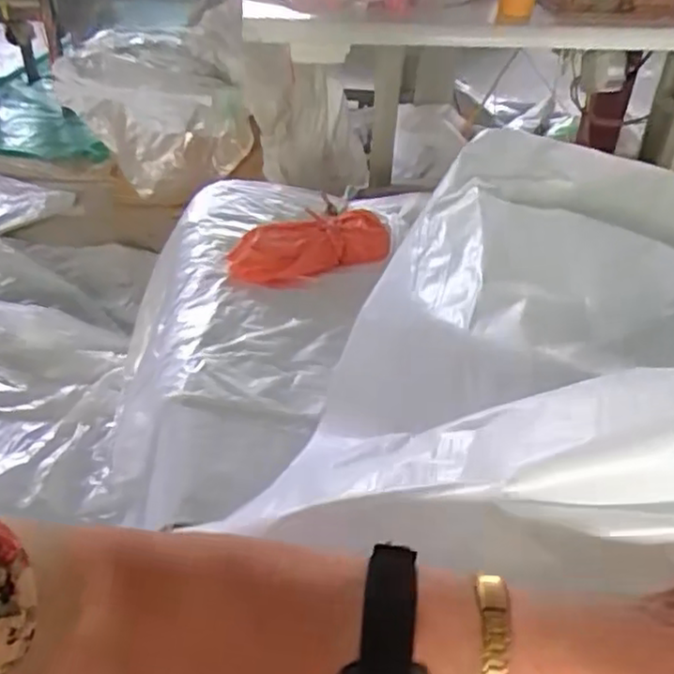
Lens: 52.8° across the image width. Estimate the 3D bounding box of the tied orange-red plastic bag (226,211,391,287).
[{"bbox_3d":[-0.048,-0.146,1.060,0.247,0.037,0.138,-14,39,-20],"label":"tied orange-red plastic bag"}]

